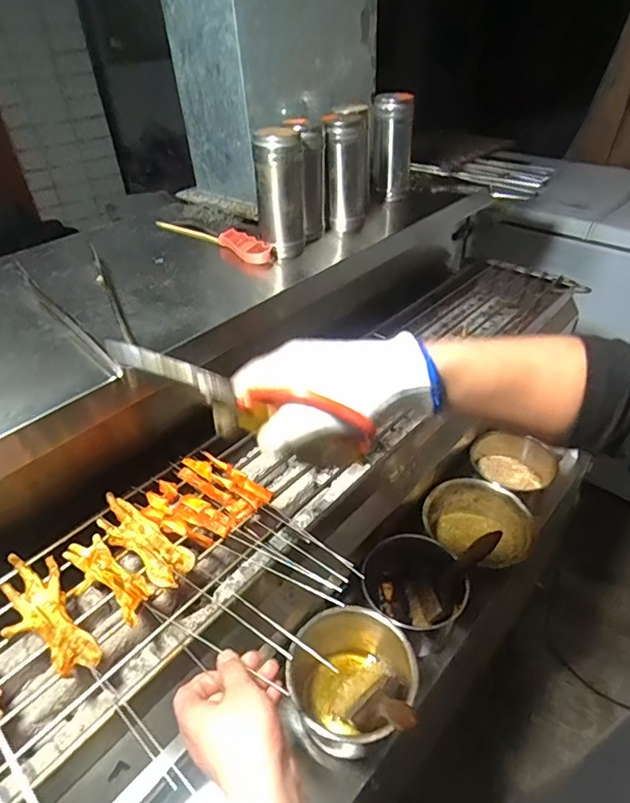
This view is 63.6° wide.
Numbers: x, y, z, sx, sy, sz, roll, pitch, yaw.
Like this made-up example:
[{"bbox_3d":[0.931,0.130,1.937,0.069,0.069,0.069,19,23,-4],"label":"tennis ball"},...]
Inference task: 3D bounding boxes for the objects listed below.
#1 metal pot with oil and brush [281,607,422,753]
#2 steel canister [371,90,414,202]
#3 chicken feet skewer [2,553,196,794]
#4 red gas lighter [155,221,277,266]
[{"bbox_3d":[0.043,0.316,0.585,0.138,0.123,0.150,-1,40,1],"label":"metal pot with oil and brush"},{"bbox_3d":[0.128,-0.425,0.844,0.062,0.154,0.053,6,40,9],"label":"steel canister"},{"bbox_3d":[-0.210,0.234,0.447,0.059,0.031,0.273,-33,49,-32],"label":"chicken feet skewer"},{"bbox_3d":[-0.149,-0.245,0.742,0.240,0.029,0.036,31,50,33],"label":"red gas lighter"}]

